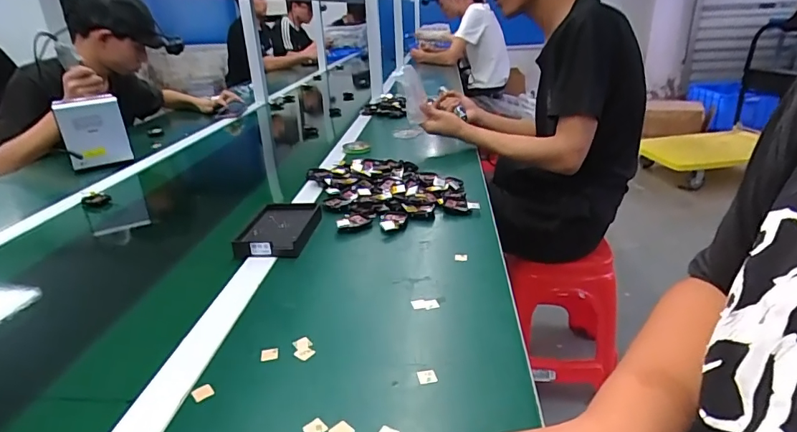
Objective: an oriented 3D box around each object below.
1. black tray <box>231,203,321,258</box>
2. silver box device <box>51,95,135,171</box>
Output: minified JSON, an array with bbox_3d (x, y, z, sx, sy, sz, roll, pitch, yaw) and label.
[{"bbox_3d":[-0.173,0.019,0.692,0.101,0.025,0.140,-2,23,2],"label":"black tray"},{"bbox_3d":[-0.686,-0.185,1.072,0.124,0.152,0.071,-16,27,-28],"label":"silver box device"}]

